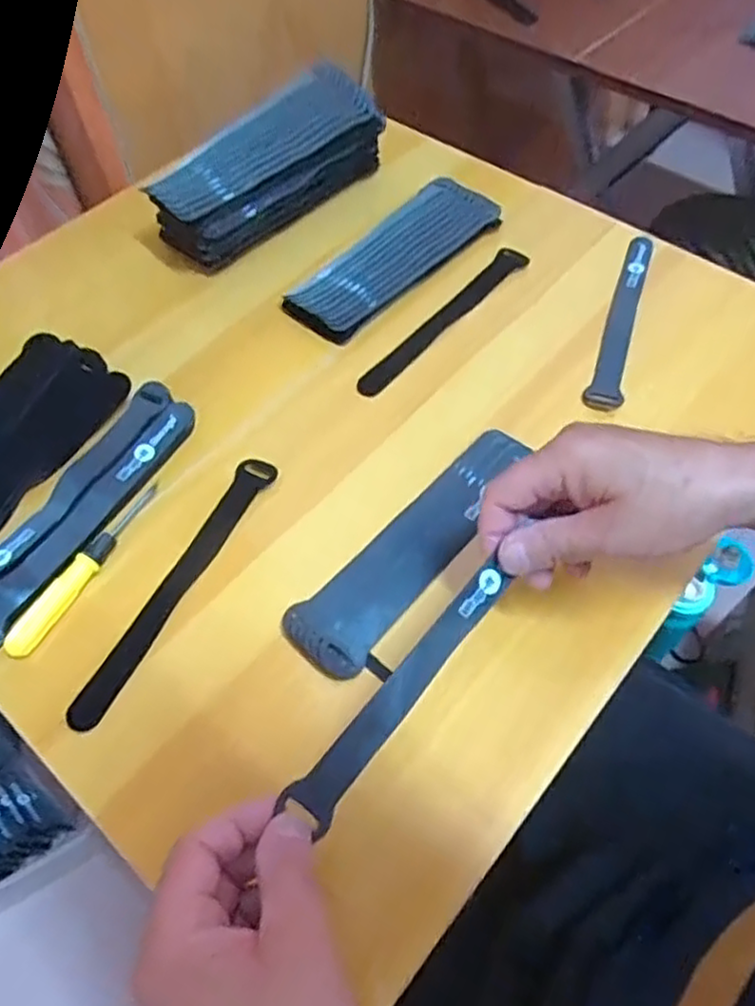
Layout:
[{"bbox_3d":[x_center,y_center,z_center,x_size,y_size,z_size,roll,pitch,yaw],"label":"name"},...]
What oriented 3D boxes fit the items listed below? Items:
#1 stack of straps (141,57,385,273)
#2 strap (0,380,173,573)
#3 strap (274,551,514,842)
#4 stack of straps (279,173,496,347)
[{"bbox_3d":[-0.090,-0.279,0.596,0.205,0.090,0.069,-37,63,-20],"label":"stack of straps"},{"bbox_3d":[-0.201,-0.010,0.452,0.026,0.008,0.195,25,61,17],"label":"strap"},{"bbox_3d":[0.015,0.090,0.348,0.021,0.014,0.152,35,67,21],"label":"strap"},{"bbox_3d":[0.015,-0.202,0.582,0.073,0.023,0.200,36,65,22],"label":"stack of straps"}]

